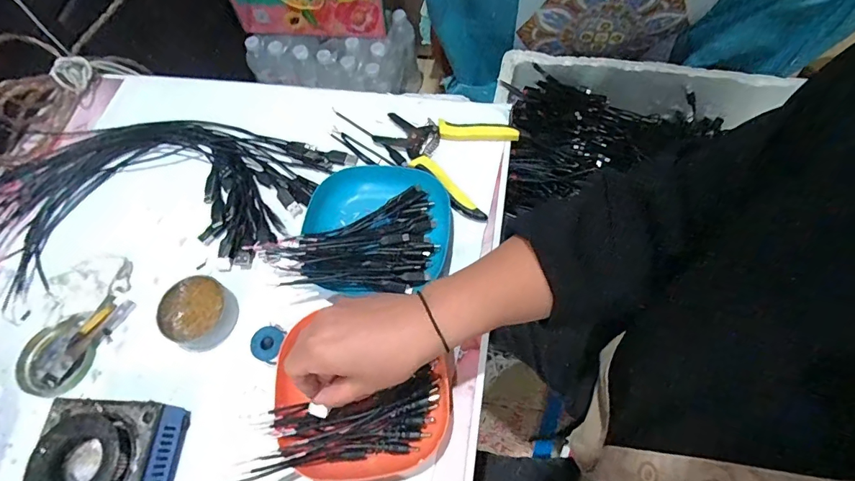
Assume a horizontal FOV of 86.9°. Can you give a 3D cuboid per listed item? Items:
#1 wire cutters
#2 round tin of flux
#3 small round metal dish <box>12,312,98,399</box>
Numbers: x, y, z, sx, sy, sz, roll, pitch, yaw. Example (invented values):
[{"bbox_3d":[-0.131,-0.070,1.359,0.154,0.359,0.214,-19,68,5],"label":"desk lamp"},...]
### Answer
[{"bbox_3d":[0.012,-0.096,0.492,0.147,0.017,0.114,23,68,13],"label":"wire cutters"},{"bbox_3d":[-0.214,0.069,0.427,0.065,0.028,0.063,-1,64,2],"label":"round tin of flux"},{"bbox_3d":[-0.351,0.110,0.423,0.074,0.011,0.067,-20,65,-7],"label":"small round metal dish"}]

